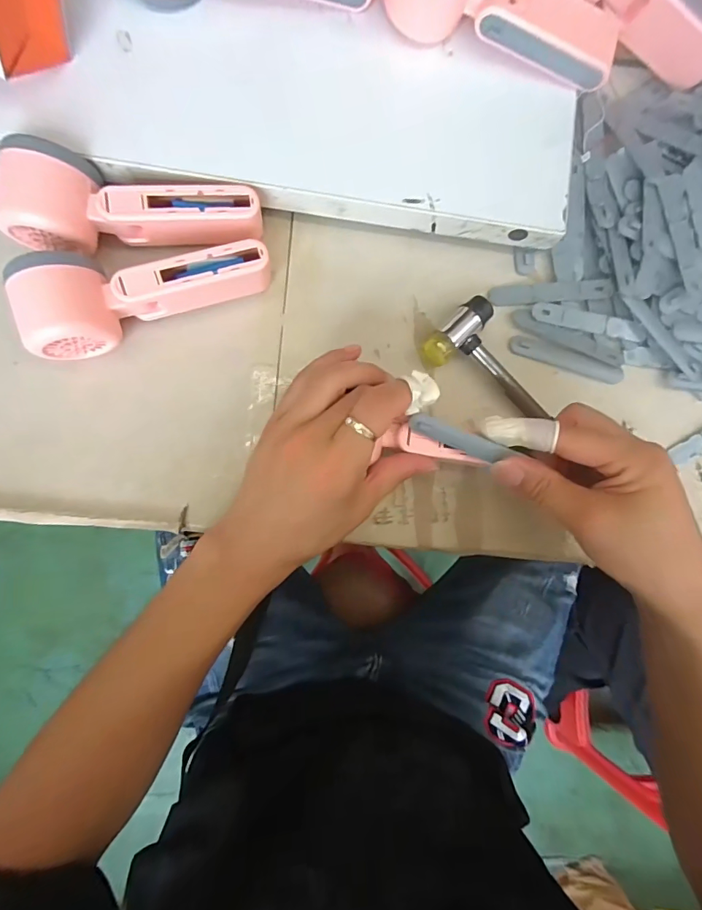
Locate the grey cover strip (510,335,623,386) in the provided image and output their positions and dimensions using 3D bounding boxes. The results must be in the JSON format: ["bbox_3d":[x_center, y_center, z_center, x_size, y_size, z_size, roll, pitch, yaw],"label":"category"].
[{"bbox_3d":[0.172,-0.076,0.347,0.093,0.007,0.015,18,98,2],"label":"grey cover strip"}]

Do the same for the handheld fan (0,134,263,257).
[{"bbox_3d":[-0.142,-0.161,0.298,0.158,0.056,0.058,7,88,-3],"label":"handheld fan"}]

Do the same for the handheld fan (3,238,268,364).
[{"bbox_3d":[-0.138,-0.119,0.299,0.161,0.059,0.060,-22,90,-4],"label":"handheld fan"}]

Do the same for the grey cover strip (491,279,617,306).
[{"bbox_3d":[0.158,-0.129,0.344,0.093,0.004,0.017,-5,91,4],"label":"grey cover strip"}]

